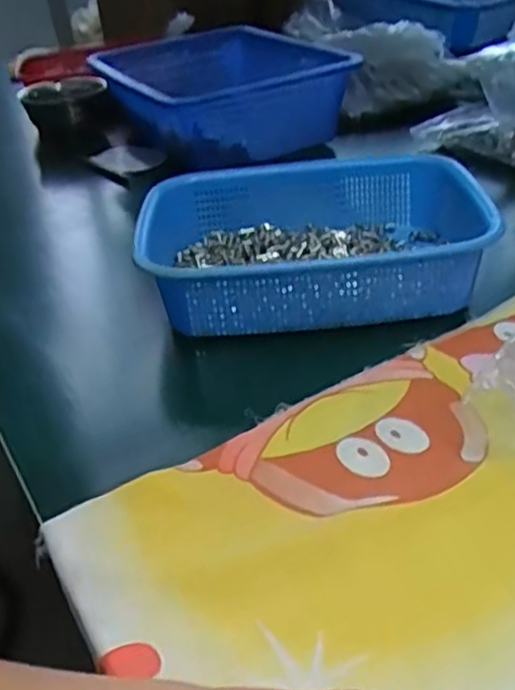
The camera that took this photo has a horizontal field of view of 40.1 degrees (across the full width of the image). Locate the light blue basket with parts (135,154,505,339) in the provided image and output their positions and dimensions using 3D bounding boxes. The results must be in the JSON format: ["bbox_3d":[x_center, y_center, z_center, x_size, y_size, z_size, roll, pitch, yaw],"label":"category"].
[{"bbox_3d":[0.044,-0.092,0.612,0.270,0.069,0.209,-6,35,2],"label":"light blue basket with parts"}]

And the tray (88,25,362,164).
[{"bbox_3d":[-0.044,-0.342,0.915,0.245,0.098,0.340,-19,36,-16],"label":"tray"}]

